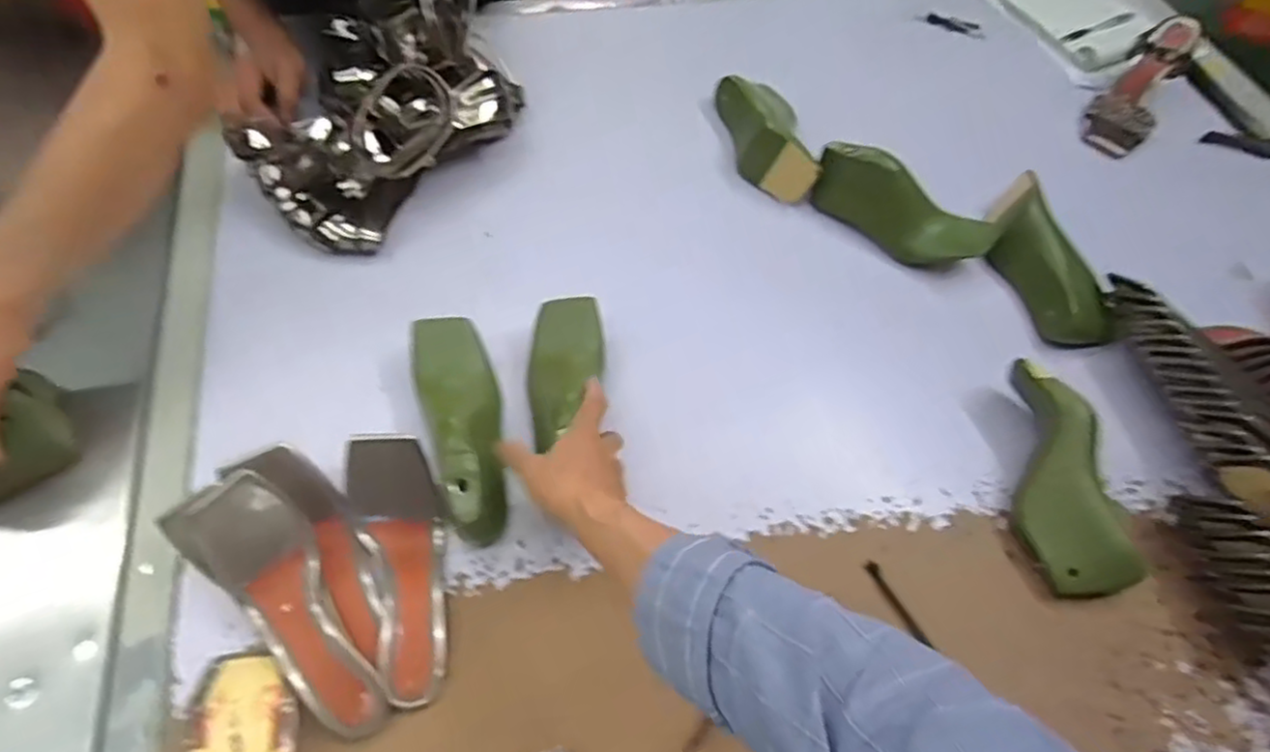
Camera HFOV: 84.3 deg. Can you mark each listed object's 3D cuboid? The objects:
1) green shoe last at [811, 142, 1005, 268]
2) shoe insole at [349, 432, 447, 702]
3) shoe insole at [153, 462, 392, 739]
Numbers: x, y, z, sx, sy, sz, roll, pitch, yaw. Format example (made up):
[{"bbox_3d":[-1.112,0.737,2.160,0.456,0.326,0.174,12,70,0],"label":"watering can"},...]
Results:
[{"bbox_3d":[0.309,-0.192,0.823,0.217,0.086,0.060,30,61,14],"label":"green shoe last"},{"bbox_3d":[-0.199,0.157,0.586,0.072,0.061,0.216,-9,60,-10],"label":"shoe insole"},{"bbox_3d":[-0.276,0.182,0.552,0.089,0.050,0.228,-34,86,-18],"label":"shoe insole"}]

